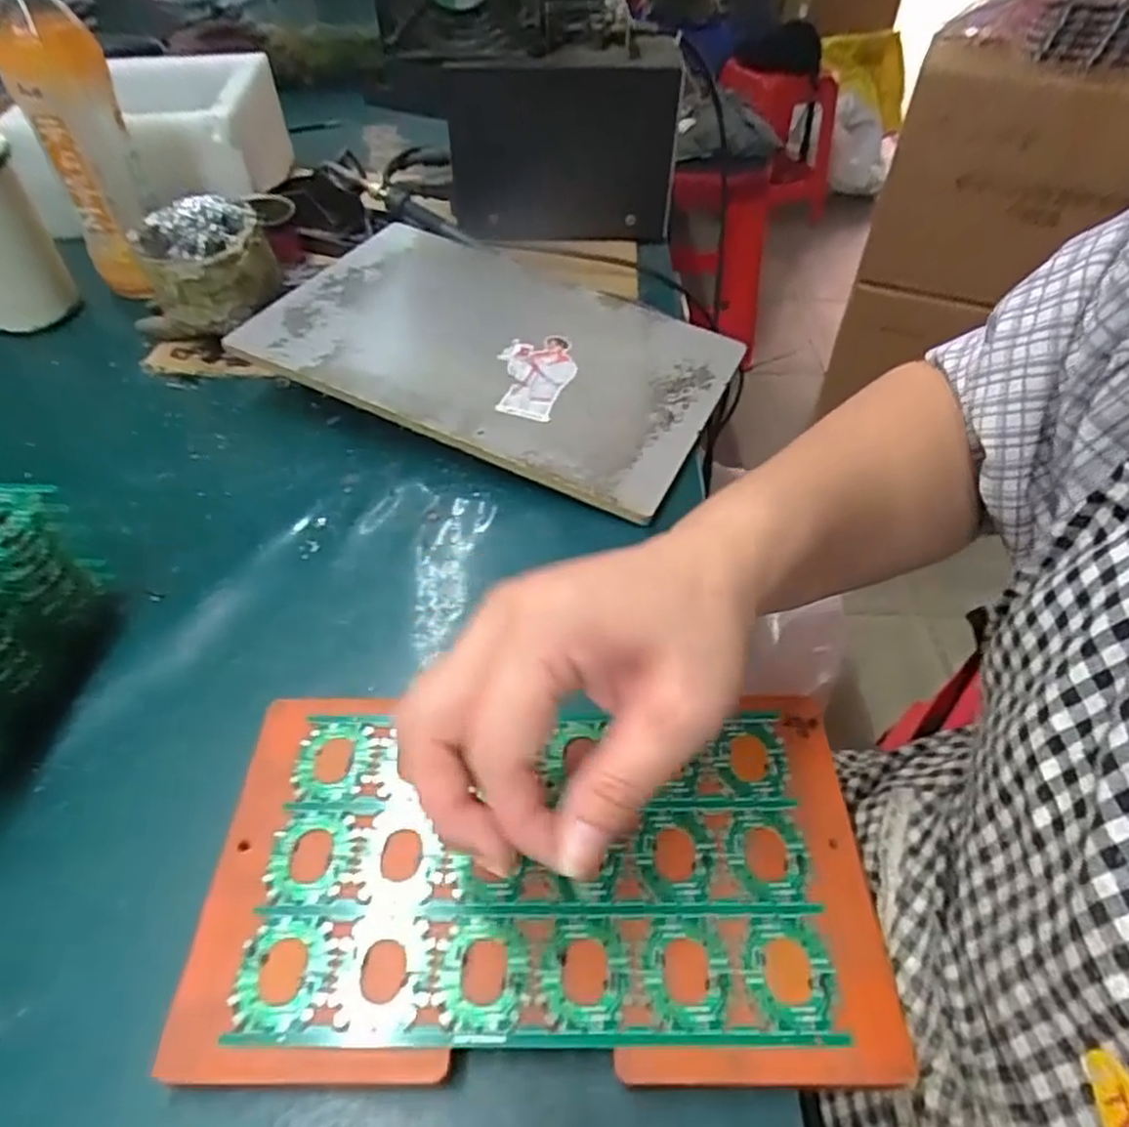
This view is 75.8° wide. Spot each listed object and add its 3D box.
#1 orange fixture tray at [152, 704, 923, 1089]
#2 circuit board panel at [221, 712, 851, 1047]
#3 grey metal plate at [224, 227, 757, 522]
[{"bbox_3d":[-0.011,0.116,0.276,0.241,0.018,0.135,-1,47,1],"label":"orange fixture tray"},{"bbox_3d":[-0.010,0.110,0.271,0.200,0.004,0.118,0,47,2],"label":"circuit board panel"},{"bbox_3d":[-0.042,-0.154,0.502,0.301,0.013,0.211,23,51,12],"label":"grey metal plate"}]

